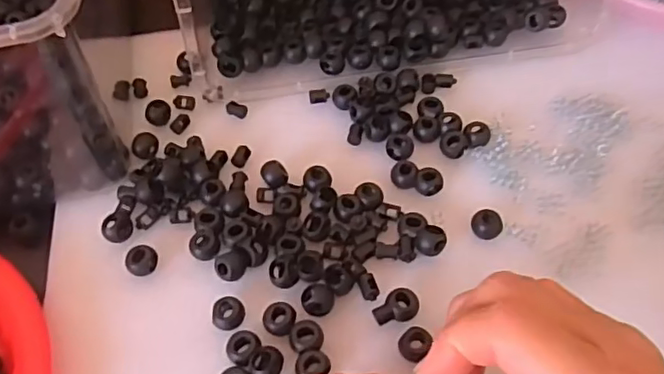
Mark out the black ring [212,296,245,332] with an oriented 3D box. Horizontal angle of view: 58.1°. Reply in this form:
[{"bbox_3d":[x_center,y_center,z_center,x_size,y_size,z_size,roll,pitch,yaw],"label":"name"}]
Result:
[{"bbox_3d":[-0.056,0.068,0.322,0.017,0.011,0.016,0,59,1],"label":"black ring"}]

